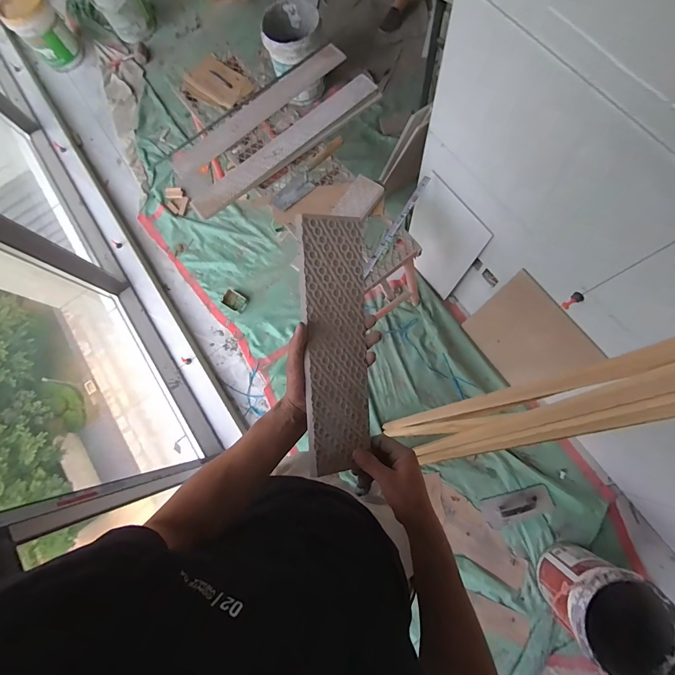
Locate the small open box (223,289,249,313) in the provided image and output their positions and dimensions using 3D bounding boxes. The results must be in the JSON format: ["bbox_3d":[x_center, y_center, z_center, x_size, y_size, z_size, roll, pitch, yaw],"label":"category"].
[{"bbox_3d":[-0.536,-0.190,1.791,0.128,0.041,0.096,31,83,11],"label":"small open box"}]

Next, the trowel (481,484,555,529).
[{"bbox_3d":[0.781,0.735,1.480,0.295,0.062,0.117,-19,77,2],"label":"trowel"}]

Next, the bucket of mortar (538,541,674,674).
[{"bbox_3d":[0.942,0.968,1.231,0.293,0.350,0.296,-1,78,6],"label":"bucket of mortar"}]

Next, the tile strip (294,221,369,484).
[{"bbox_3d":[0.002,0.013,0.533,0.105,0.006,0.388,-5,94,-20],"label":"tile strip"}]

